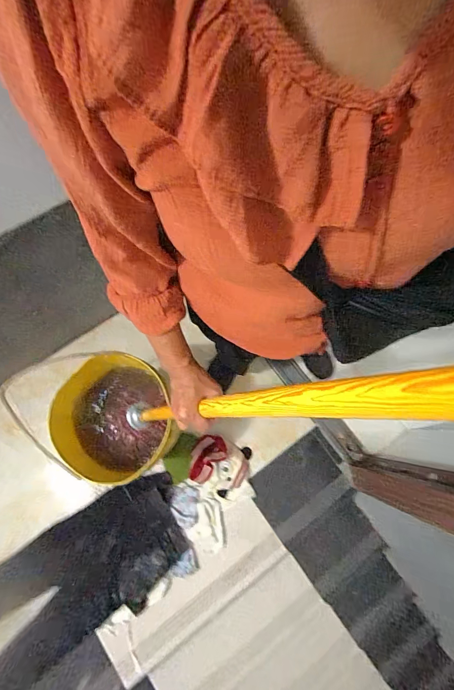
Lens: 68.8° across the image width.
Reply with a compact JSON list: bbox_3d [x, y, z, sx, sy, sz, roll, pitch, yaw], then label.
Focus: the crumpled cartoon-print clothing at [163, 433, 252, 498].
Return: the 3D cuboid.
[{"bbox_3d":[-0.065,0.382,1.074,0.268,0.057,0.166,14,76,2],"label":"crumpled cartoon-print clothing"}]

